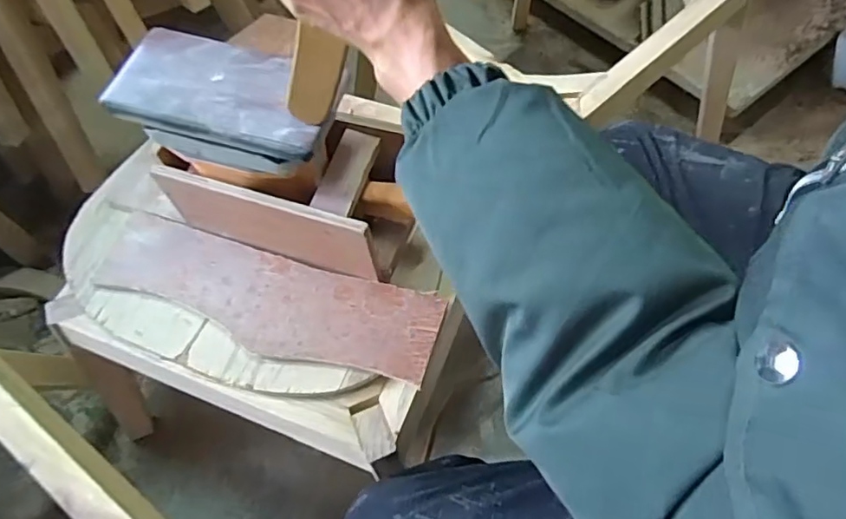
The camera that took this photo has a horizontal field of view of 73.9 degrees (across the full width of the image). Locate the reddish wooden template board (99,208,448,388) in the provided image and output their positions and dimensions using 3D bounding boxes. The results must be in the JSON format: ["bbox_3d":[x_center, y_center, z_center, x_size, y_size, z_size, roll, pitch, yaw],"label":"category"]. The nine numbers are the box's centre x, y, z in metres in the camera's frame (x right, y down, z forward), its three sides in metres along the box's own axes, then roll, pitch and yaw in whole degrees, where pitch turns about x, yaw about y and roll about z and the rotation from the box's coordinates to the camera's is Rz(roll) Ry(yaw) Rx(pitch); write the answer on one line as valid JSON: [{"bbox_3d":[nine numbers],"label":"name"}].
[{"bbox_3d":[-0.182,0.040,0.634,0.404,0.010,0.112,15,63,12],"label":"reddish wooden template board"}]

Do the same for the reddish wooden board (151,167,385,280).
[{"bbox_3d":[-0.170,-0.038,0.614,0.249,0.108,0.015,15,63,11],"label":"reddish wooden board"}]

